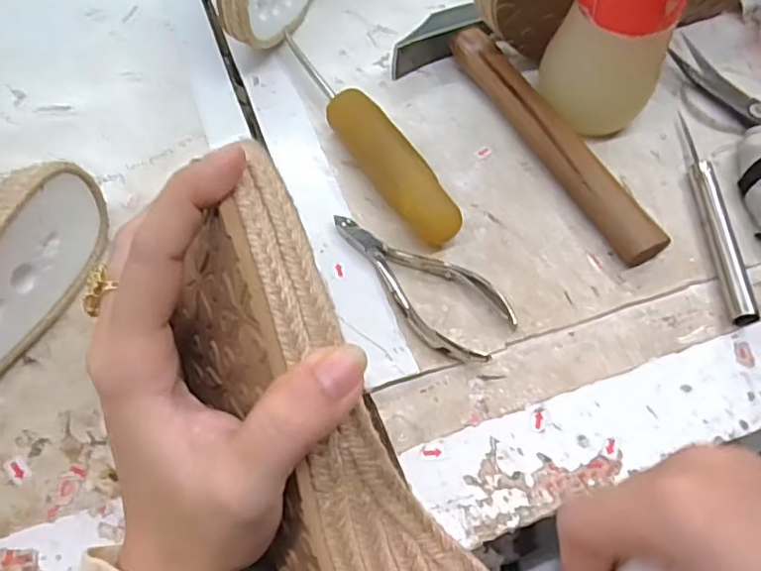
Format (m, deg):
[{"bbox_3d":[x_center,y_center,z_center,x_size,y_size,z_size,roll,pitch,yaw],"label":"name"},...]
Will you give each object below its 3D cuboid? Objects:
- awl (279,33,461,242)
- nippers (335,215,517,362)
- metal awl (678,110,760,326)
[{"bbox_3d":[-0.006,-0.081,0.334,0.028,0.027,0.151,-23,64,-16],"label":"awl"},{"bbox_3d":[0.019,-0.004,0.298,0.043,0.009,0.100,-37,69,-23],"label":"nippers"},{"bbox_3d":[0.180,-0.043,0.332,0.011,0.013,0.142,4,59,-2],"label":"metal awl"}]

